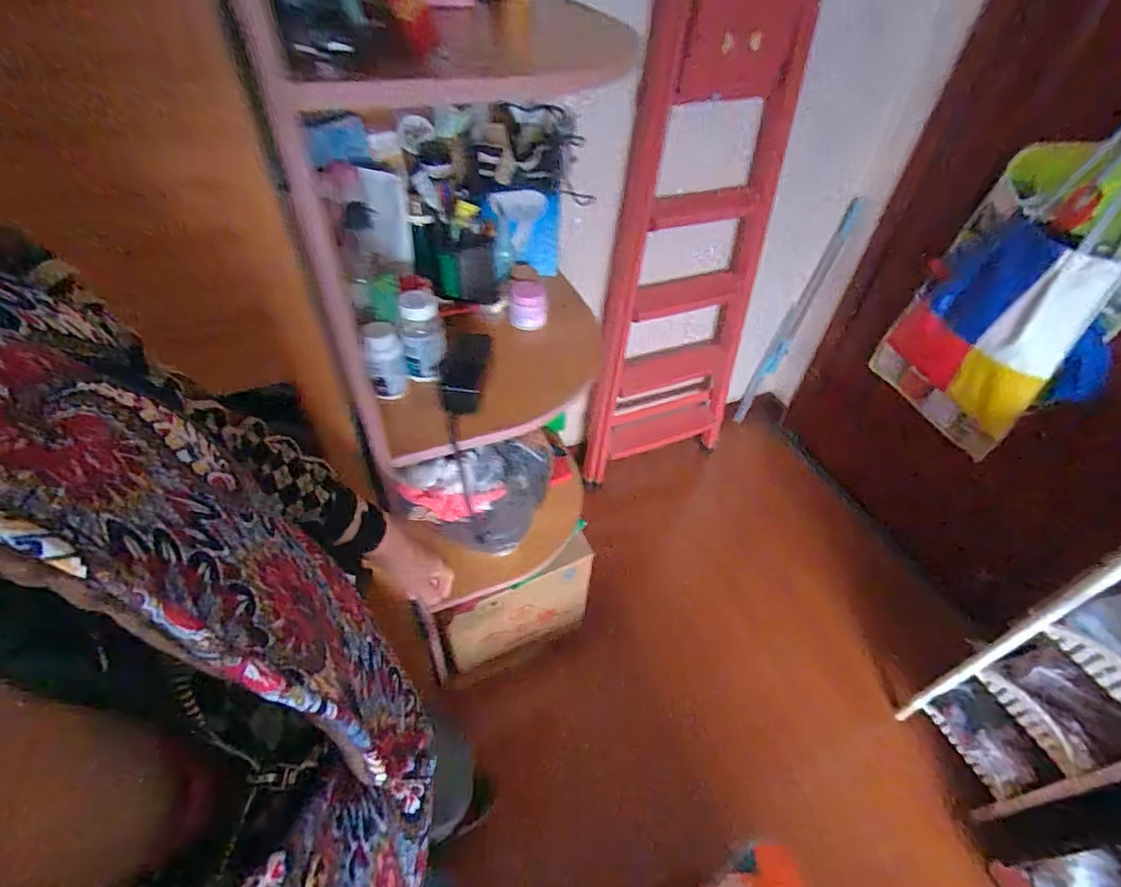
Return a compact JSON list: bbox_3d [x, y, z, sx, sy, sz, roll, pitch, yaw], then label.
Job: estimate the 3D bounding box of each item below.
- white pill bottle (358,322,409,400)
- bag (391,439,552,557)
[{"bbox_3d":[-0.241,-0.116,0.735,0.050,0.107,0.048,-10,48,-13],"label":"white pill bottle"},{"bbox_3d":[-0.137,0.111,0.991,0.286,0.214,0.117,-22,52,-23],"label":"bag"}]

